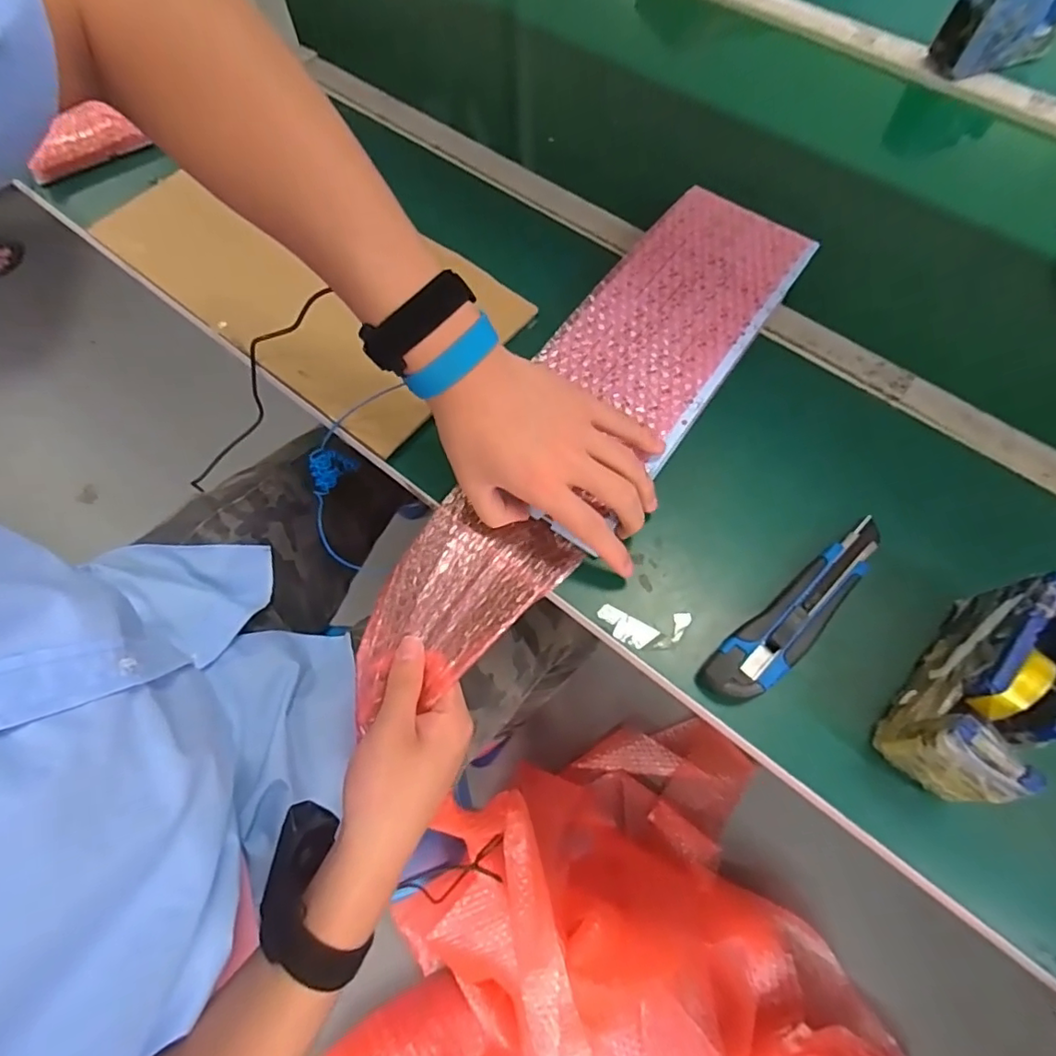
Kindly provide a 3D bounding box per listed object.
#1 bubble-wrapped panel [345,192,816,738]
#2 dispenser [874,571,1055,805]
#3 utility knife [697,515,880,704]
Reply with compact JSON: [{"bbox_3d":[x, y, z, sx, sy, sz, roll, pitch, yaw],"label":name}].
[{"bbox_3d":[0.047,-0.084,0.441,0.125,0.023,0.521,35,76,15],"label":"bubble-wrapped panel"},{"bbox_3d":[0.277,0.095,0.335,0.051,0.075,0.132,40,73,16],"label":"dispenser"},{"bbox_3d":[0.192,0.058,0.389,0.175,0.019,0.038,-36,71,-14],"label":"utility knife"}]

